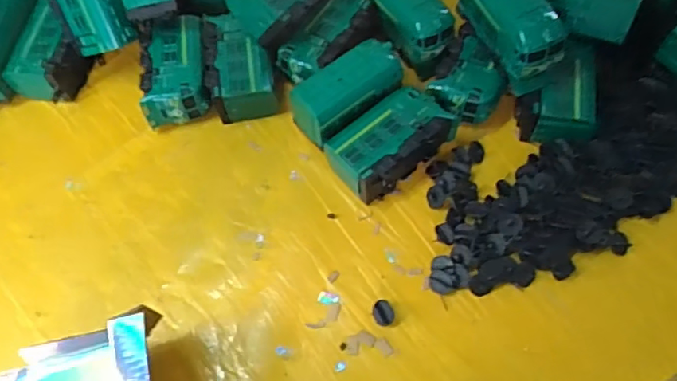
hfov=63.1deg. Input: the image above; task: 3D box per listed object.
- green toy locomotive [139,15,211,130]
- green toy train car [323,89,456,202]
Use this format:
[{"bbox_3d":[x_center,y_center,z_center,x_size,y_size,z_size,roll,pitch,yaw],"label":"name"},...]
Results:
[{"bbox_3d":[-0.141,-0.104,0.482,0.056,0.041,0.095,-10,63,-1],"label":"green toy locomotive"},{"bbox_3d":[0.042,-0.038,0.431,0.096,0.040,0.055,-35,66,-13],"label":"green toy train car"}]

